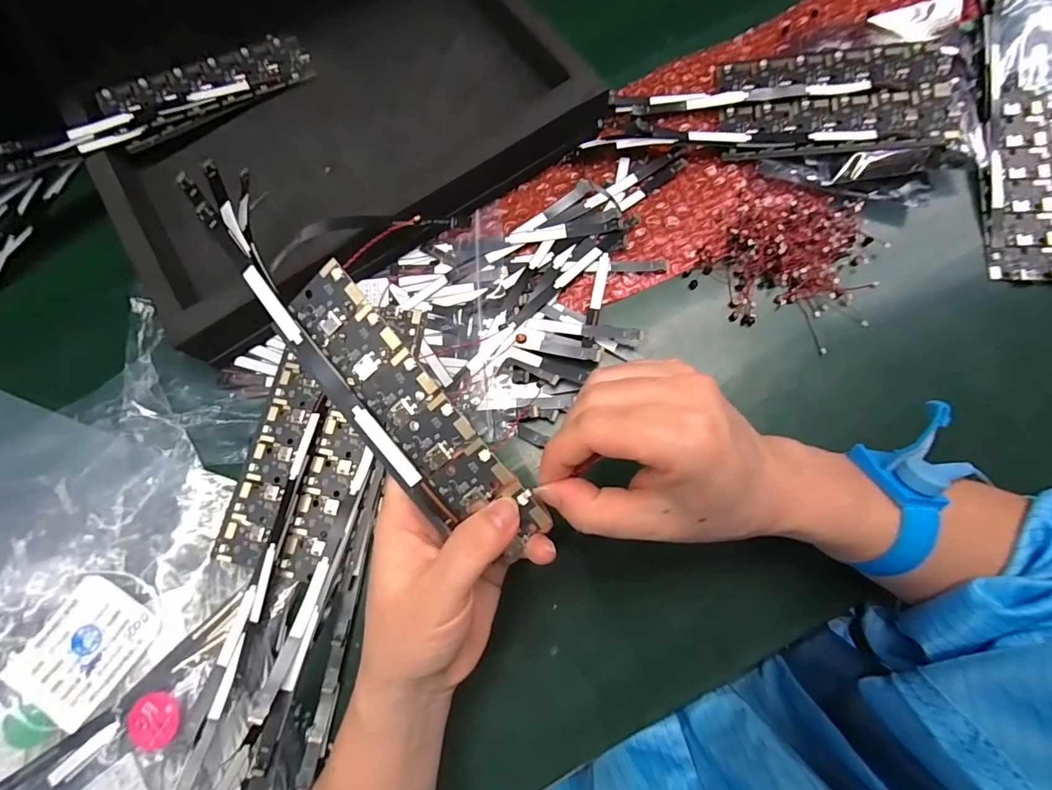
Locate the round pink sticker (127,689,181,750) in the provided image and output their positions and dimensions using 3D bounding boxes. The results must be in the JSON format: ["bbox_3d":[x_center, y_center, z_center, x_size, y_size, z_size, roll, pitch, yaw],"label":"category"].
[{"bbox_3d":[-0.184,0.160,0.228,0.026,0.004,0.025,0,76,2],"label":"round pink sticker"}]

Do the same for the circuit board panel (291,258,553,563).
[{"bbox_3d":[-0.045,0.008,0.181,0.033,0.004,0.128,-40,89,12],"label":"circuit board panel"}]

